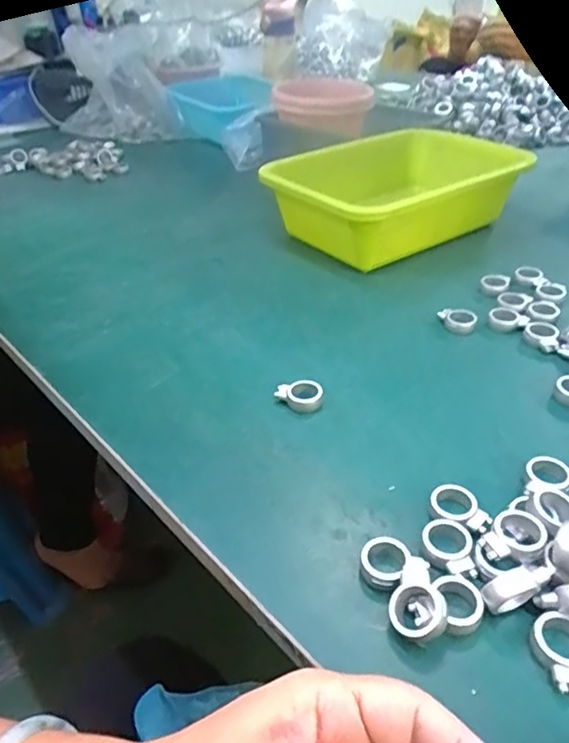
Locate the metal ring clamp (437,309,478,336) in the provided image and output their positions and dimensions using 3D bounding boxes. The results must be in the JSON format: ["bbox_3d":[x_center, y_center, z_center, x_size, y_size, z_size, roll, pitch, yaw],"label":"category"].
[{"bbox_3d":[0.149,-0.043,0.483,0.031,0.014,0.024,6,37,14],"label":"metal ring clamp"}]

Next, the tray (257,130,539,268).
[{"bbox_3d":[0.132,-0.207,0.646,0.276,0.082,0.215,-26,41,-28],"label":"tray"}]

